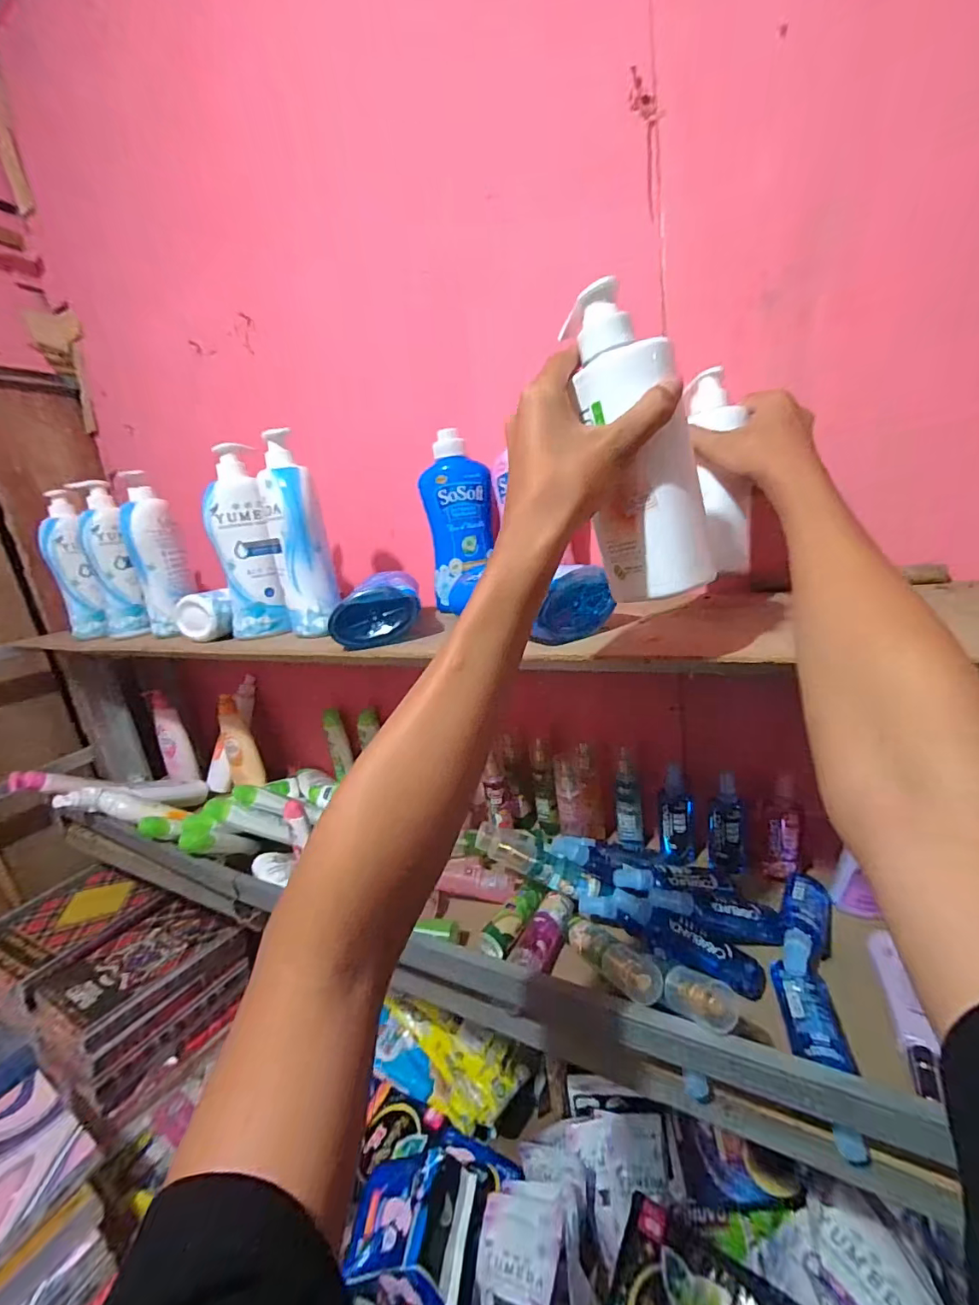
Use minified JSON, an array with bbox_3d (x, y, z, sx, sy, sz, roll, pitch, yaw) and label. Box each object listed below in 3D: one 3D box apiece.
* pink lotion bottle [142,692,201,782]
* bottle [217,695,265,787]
[{"bbox_3d":[-0.683,0.180,1.054,0.055,0.196,0.061,-16,16,-32],"label":"pink lotion bottle"},{"bbox_3d":[-0.490,0.176,0.956,0.055,0.184,0.049,-17,-11,-36],"label":"bottle"}]

